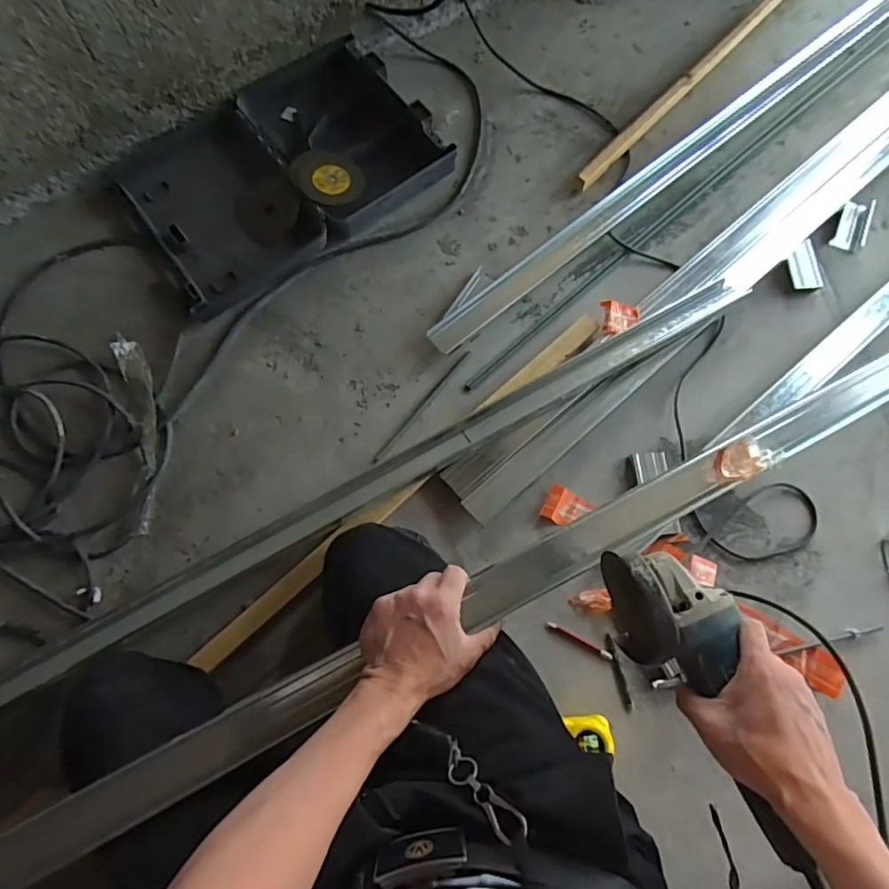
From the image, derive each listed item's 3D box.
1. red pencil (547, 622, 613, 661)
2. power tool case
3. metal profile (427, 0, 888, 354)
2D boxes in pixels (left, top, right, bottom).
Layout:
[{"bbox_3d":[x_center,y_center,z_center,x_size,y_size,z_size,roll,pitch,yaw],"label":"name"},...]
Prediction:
[{"bbox_3d":[0.186,0.268,0.738,0.095,0.004,0.011,29,78,7],"label":"red pencil"},{"bbox_3d":[-0.277,-0.463,0.900,0.493,0.061,0.344,-36,78,-8],"label":"power tool case"},{"bbox_3d":[0.434,-0.521,0.952,1.167,0.032,0.062,-38,79,-9],"label":"metal profile"}]

